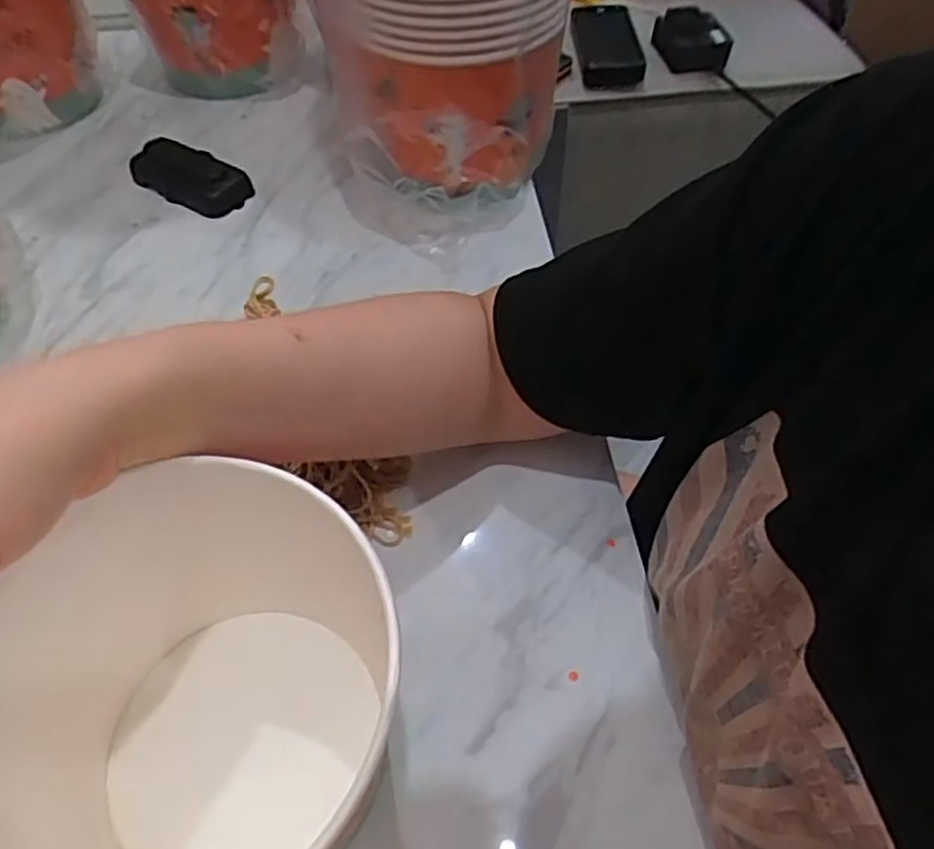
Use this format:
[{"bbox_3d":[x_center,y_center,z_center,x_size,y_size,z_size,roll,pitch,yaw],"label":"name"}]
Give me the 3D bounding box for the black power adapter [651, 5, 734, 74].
[{"bbox_3d":[0.266,-0.454,0.836,0.089,0.034,0.081,15,56,10],"label":"black power adapter"}]

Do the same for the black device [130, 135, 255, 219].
[{"bbox_3d":[-0.233,-0.211,0.599,0.106,0.021,0.049,25,58,17],"label":"black device"}]

